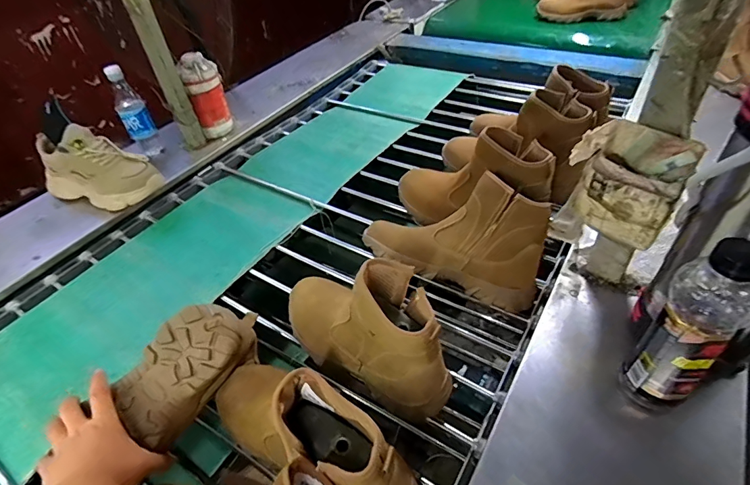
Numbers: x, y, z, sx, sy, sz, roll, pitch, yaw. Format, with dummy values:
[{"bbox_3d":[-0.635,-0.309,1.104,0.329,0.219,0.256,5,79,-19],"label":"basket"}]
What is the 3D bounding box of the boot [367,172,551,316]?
[{"bbox_3d":[0.143,-0.021,0.685,0.272,0.176,0.103,19,7,22],"label":"boot"}]

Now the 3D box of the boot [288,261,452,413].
[{"bbox_3d":[-0.017,0.097,0.546,0.263,0.145,0.106,25,54,27],"label":"boot"}]

